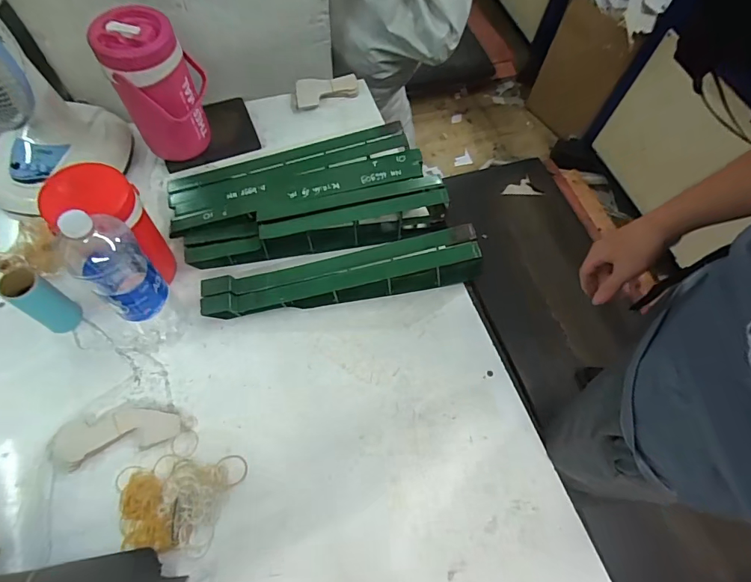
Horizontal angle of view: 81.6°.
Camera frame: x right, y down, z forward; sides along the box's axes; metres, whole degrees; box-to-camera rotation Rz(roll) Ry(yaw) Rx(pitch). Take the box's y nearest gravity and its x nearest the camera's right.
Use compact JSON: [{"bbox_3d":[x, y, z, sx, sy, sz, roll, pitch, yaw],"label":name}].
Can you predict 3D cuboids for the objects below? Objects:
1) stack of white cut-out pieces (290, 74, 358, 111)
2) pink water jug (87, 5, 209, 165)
[{"bbox_3d":[-0.121,-0.473,1.035,0.161,0.025,0.067,-12,102,-12],"label":"stack of white cut-out pieces"},{"bbox_3d":[-0.408,-0.381,0.829,0.130,0.242,0.140,6,63,-1],"label":"pink water jug"}]

